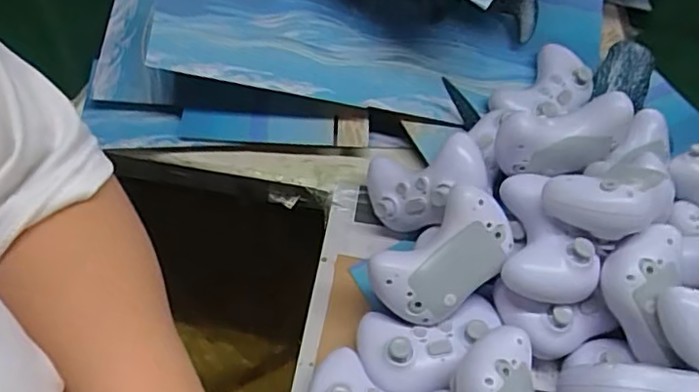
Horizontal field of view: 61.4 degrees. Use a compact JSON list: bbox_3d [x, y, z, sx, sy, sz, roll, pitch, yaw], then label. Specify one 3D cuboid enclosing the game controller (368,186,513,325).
[{"bbox_3d":[0.073,0.049,0.458,0.110,0.041,0.067,-40,89,-5],"label":"game controller"}]

